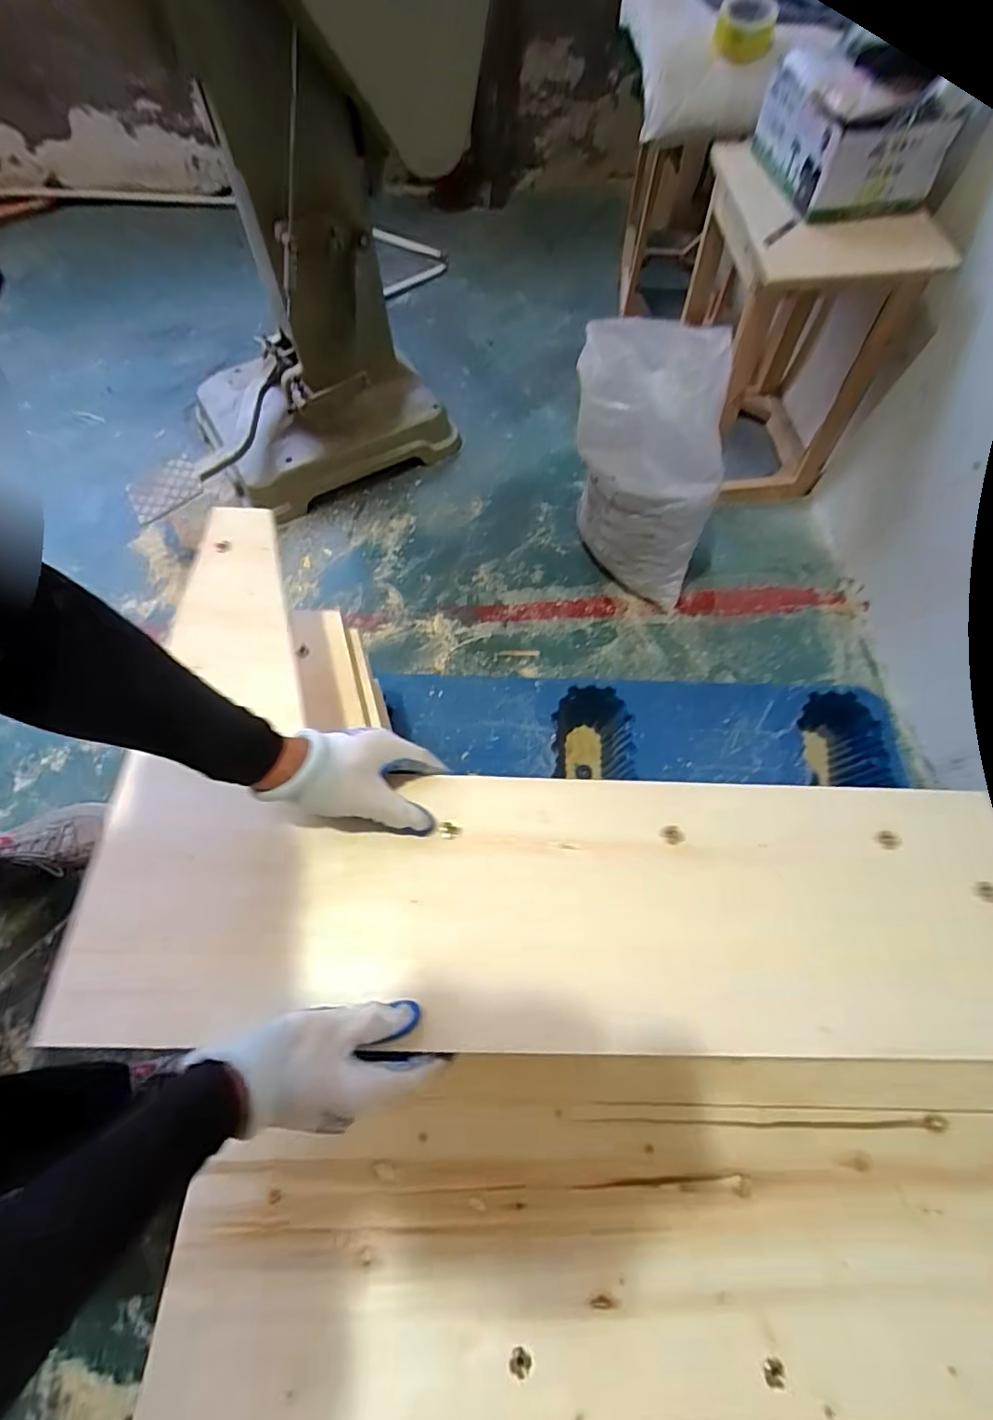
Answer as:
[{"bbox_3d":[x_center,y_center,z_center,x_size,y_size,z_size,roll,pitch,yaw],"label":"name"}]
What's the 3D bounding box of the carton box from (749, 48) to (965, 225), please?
[{"bbox_3d":[0.582,-0.974,0.934,0.214,0.131,0.280,-8,64,-4],"label":"carton box"}]

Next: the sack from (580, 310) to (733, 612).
[{"bbox_3d":[0.277,-0.443,1.055,0.275,0.469,0.213,18,65,8],"label":"sack"}]

